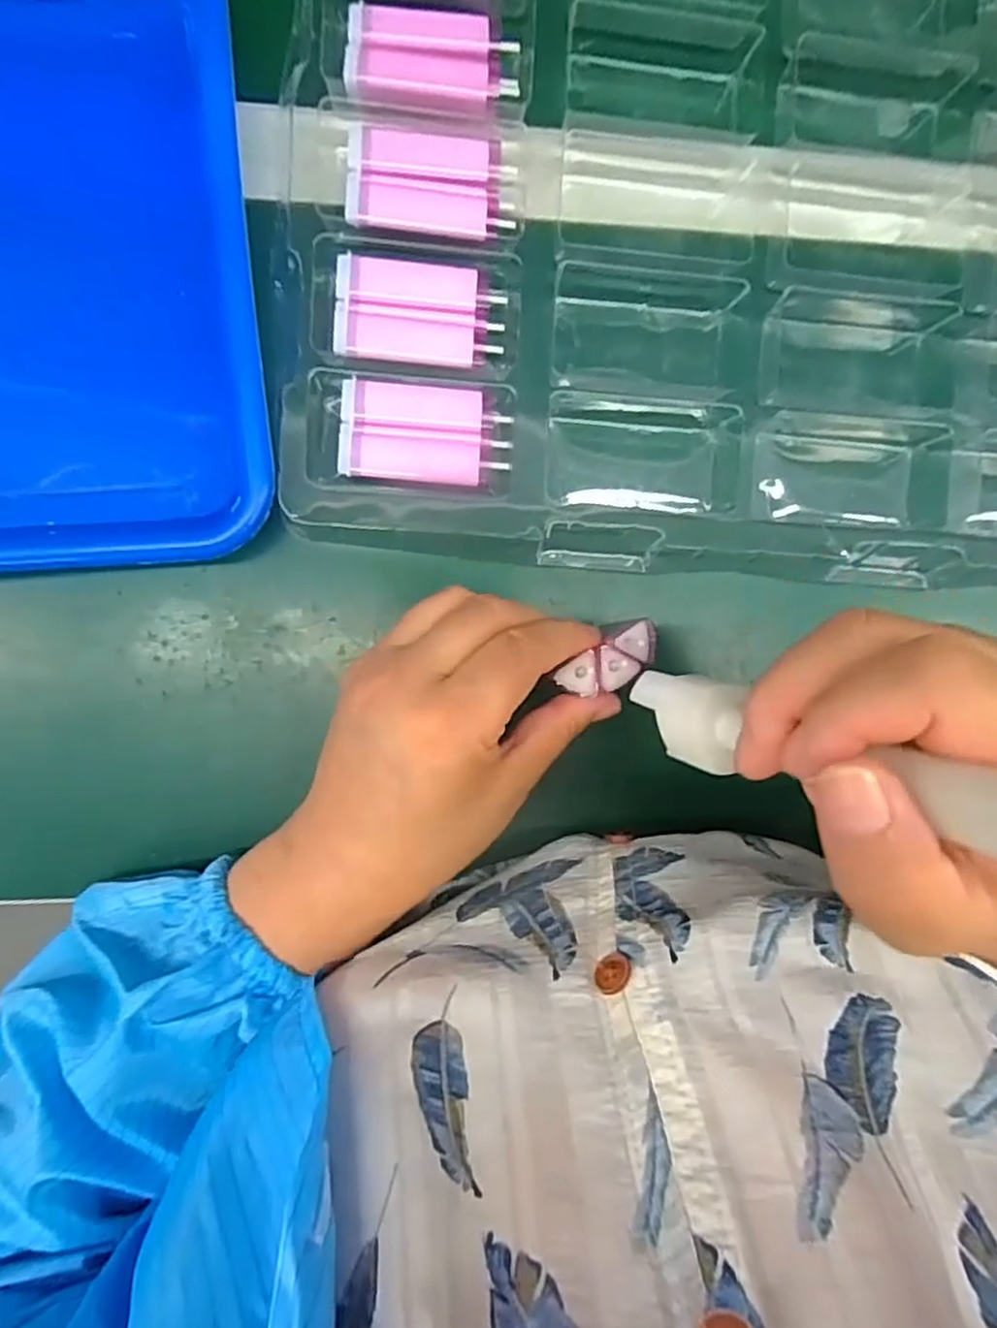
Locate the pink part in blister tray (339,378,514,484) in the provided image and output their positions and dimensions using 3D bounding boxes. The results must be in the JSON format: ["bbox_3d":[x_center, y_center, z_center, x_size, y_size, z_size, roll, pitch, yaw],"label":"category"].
[{"bbox_3d":[-0.030,-0.095,0.285,0.068,0.008,0.039,1,91,-6],"label":"pink part in blister tray"}]

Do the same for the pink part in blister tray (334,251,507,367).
[{"bbox_3d":[-0.033,-0.146,0.292,0.068,0.016,0.039,1,91,-6],"label":"pink part in blister tray"}]

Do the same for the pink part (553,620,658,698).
[{"bbox_3d":[0.042,-0.002,0.258,0.042,0.006,0.020,-32,99,-15],"label":"pink part"}]

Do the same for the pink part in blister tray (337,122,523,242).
[{"bbox_3d":[-0.028,-0.199,0.287,0.069,0.009,0.041,1,91,-6],"label":"pink part in blister tray"}]

